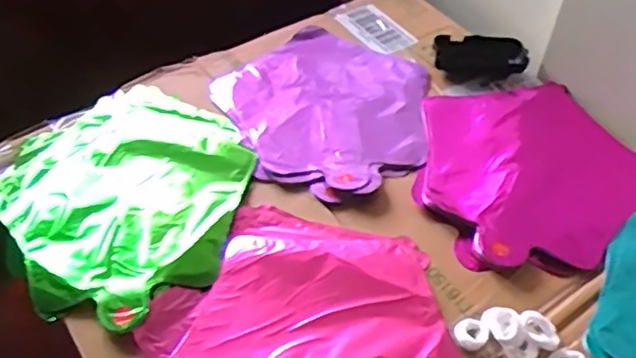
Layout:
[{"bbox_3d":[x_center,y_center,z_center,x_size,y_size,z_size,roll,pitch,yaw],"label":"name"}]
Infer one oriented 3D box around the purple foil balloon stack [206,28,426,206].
[{"bbox_3d":[0.019,-0.082,0.683,0.236,0.020,0.232,-35,60,-27],"label":"purple foil balloon stack"}]

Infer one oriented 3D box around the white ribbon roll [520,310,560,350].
[{"bbox_3d":[0.177,0.125,0.500,0.024,0.020,0.034,-32,58,-25],"label":"white ribbon roll"}]

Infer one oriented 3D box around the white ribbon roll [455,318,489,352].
[{"bbox_3d":[0.124,0.125,0.502,0.025,0.007,0.025,1,50,-1],"label":"white ribbon roll"}]

